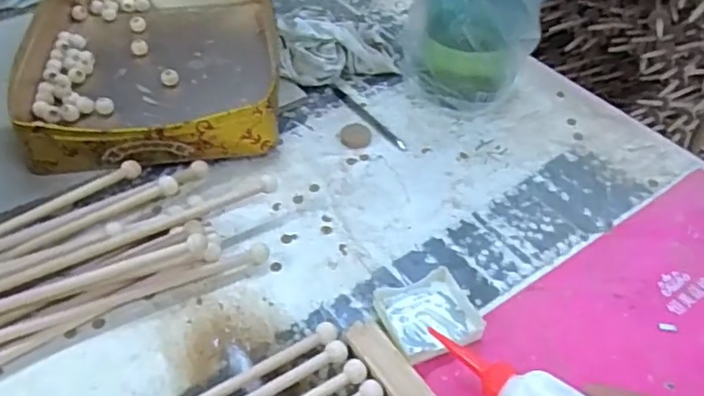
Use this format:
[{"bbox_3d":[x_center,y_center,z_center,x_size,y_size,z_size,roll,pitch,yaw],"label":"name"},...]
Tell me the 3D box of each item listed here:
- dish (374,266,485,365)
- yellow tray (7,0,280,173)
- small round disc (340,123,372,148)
[{"bbox_3d":[0.067,0.104,0.526,0.079,0.014,0.075,-18,47,-19],"label":"dish"},{"bbox_3d":[-0.245,-0.172,0.757,0.295,0.083,0.375,-7,44,-8],"label":"yellow tray"},{"bbox_3d":[0.005,-0.075,0.703,0.035,0.004,0.044,2,44,1],"label":"small round disc"}]

